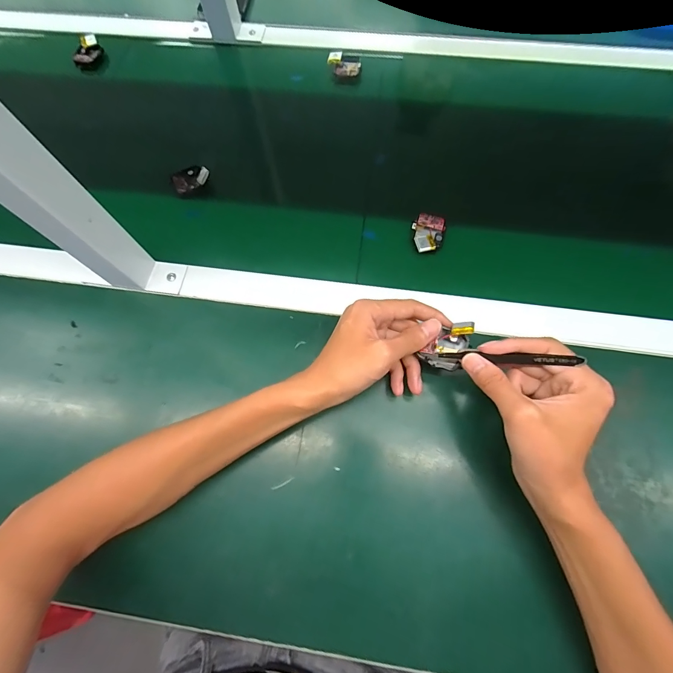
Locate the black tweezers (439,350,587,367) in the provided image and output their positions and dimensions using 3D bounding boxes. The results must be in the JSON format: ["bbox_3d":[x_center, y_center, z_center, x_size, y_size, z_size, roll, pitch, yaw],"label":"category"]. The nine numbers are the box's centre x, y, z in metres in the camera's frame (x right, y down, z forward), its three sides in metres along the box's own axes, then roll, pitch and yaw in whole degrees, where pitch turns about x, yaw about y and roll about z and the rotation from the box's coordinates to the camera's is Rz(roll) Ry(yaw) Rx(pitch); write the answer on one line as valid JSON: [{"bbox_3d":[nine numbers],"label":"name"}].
[{"bbox_3d":[0.137,0.017,0.278,0.106,0.010,0.008,2,69,32],"label":"black tweezers"}]

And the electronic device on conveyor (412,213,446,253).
[{"bbox_3d":[0.108,-0.120,0.402,0.037,0.010,0.052,10,72,6],"label":"electronic device on conveyor"}]

